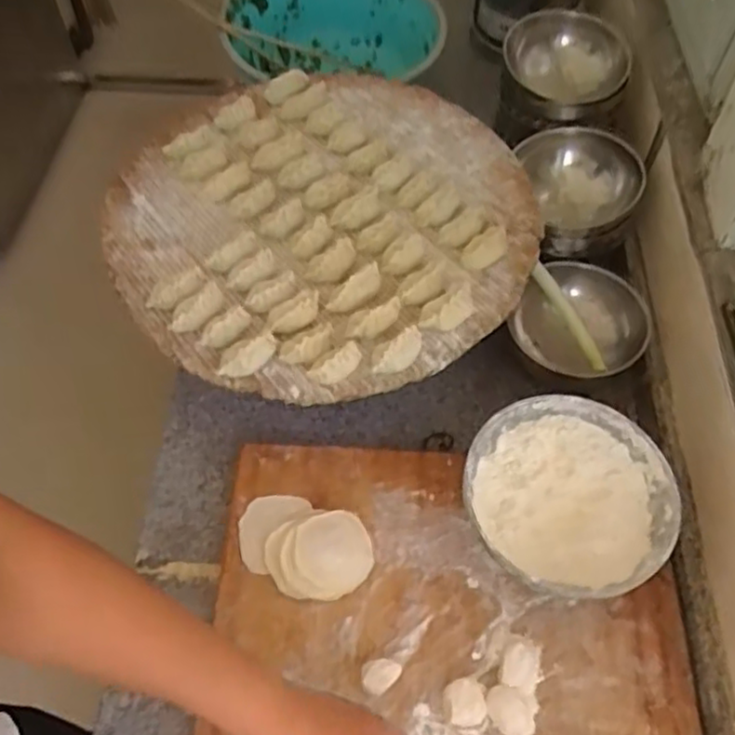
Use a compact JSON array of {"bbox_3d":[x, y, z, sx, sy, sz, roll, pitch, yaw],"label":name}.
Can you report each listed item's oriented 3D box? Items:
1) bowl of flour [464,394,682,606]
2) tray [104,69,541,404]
[{"bbox_3d":[0.169,0.114,0.604,0.166,0.074,0.165,1,57,-1],"label":"bowl of flour"},{"bbox_3d":[-0.037,-0.157,0.694,0.384,0.041,0.407,1,57,-1],"label":"tray"}]

